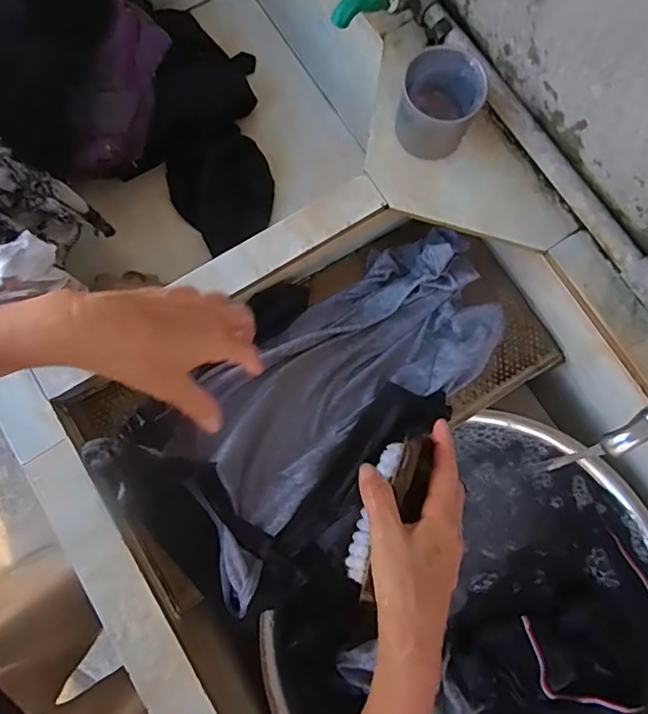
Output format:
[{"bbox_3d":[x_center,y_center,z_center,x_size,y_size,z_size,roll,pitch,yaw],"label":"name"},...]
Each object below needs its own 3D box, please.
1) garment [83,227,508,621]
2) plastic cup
[{"bbox_3d":[-0.004,0.031,0.483,0.194,0.082,0.368,42,83,7],"label":"garment"},{"bbox_3d":[0.102,-0.221,0.476,0.067,0.066,0.069,0,80,0],"label":"plastic cup"}]

